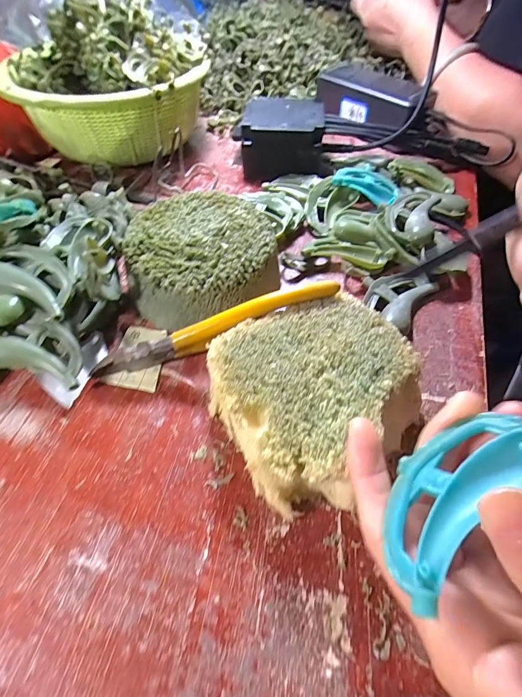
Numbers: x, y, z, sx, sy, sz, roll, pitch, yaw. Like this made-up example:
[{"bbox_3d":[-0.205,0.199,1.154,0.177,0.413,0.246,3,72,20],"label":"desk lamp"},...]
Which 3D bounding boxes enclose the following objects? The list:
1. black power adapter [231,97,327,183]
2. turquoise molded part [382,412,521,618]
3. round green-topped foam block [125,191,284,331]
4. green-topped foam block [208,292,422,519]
[{"bbox_3d":[0.019,-0.215,0.368,0.090,0.047,0.079,-1,53,-1],"label":"black power adapter"},{"bbox_3d":[0.062,0.046,0.117,0.062,0.028,0.031,-29,59,-20],"label":"turquoise molded part"},{"bbox_3d":[-0.041,-0.064,0.259,0.104,0.046,0.099,-21,56,-15],"label":"round green-topped foam block"},{"bbox_3d":[0.031,0.026,0.197,0.106,0.043,0.098,-25,57,-17],"label":"green-topped foam block"}]

